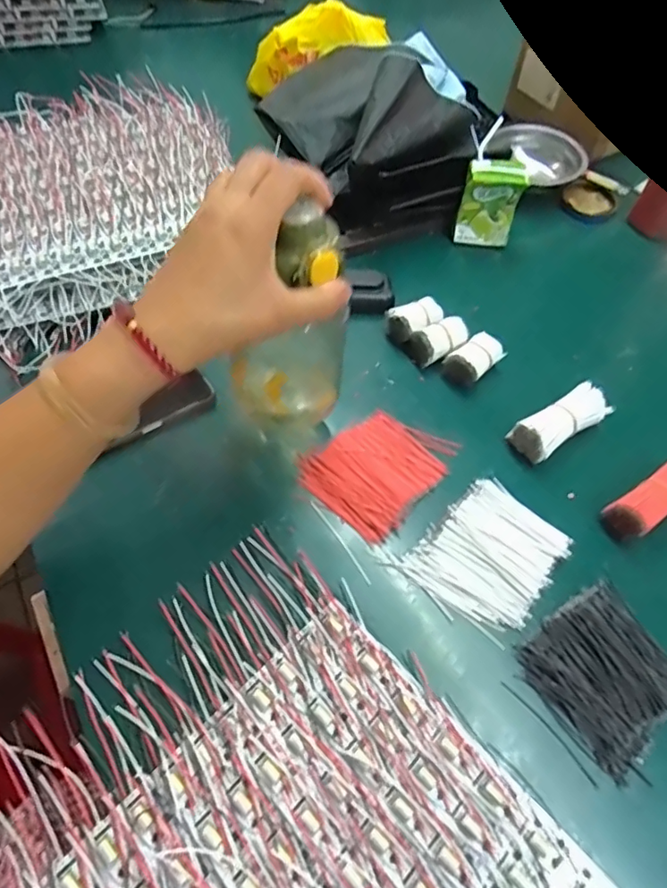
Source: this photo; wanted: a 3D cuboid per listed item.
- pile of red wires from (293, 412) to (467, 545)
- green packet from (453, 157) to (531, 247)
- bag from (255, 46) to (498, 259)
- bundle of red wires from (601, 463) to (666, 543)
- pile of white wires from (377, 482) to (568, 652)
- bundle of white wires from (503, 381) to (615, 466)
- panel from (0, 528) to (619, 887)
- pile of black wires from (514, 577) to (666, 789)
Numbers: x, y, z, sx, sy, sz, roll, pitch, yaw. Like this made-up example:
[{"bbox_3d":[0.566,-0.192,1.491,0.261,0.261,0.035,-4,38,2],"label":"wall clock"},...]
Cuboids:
[{"bbox_3d":[0.039,0.016,0.460,0.094,0.015,0.122,38,67,18],"label":"pile of red wires"},{"bbox_3d":[0.176,-0.266,0.600,0.064,0.085,0.022,5,39,-5],"label":"green packet"},{"bbox_3d":[0.048,-0.358,0.634,0.193,0.136,0.232,-26,65,-14],"label":"bag"},{"bbox_3d":[0.269,0.046,0.446,0.092,0.029,0.034,-30,66,-16],"label":"bundle of red wires"},{"bbox_3d":[0.124,0.087,0.421,0.120,0.012,0.094,-40,69,-20],"label":"pile of white wires"},{"bbox_3d":[0.204,-0.019,0.482,0.089,0.035,0.038,-30,66,-16],"label":"bundle of white wires"},{"bbox_3d":[-0.027,0.254,0.297,0.282,0.021,0.354,-38,67,-23],"label":"panel"},{"bbox_3d":[0.195,0.160,0.378,0.104,0.017,0.098,-36,68,-18],"label":"pile of black wires"}]

